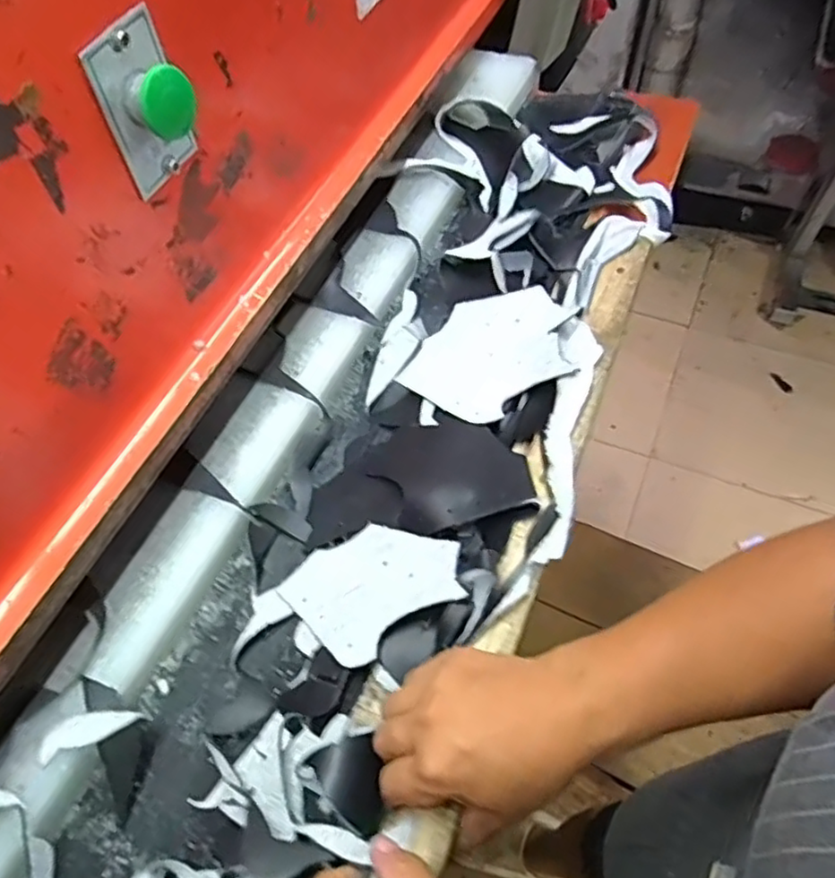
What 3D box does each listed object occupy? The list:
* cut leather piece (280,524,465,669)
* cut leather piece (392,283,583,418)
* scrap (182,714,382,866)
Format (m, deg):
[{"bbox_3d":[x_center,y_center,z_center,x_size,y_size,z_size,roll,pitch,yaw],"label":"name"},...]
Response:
[{"bbox_3d":[-0.032,0.103,0.481,0.107,0.007,0.120,-45,45,-14],"label":"cut leather piece"},{"bbox_3d":[0.070,-0.077,0.579,0.124,0.029,0.142,34,63,22],"label":"cut leather piece"},{"bbox_3d":[-0.074,0.201,0.400,0.127,0.031,0.065,-9,48,37],"label":"scrap"}]

